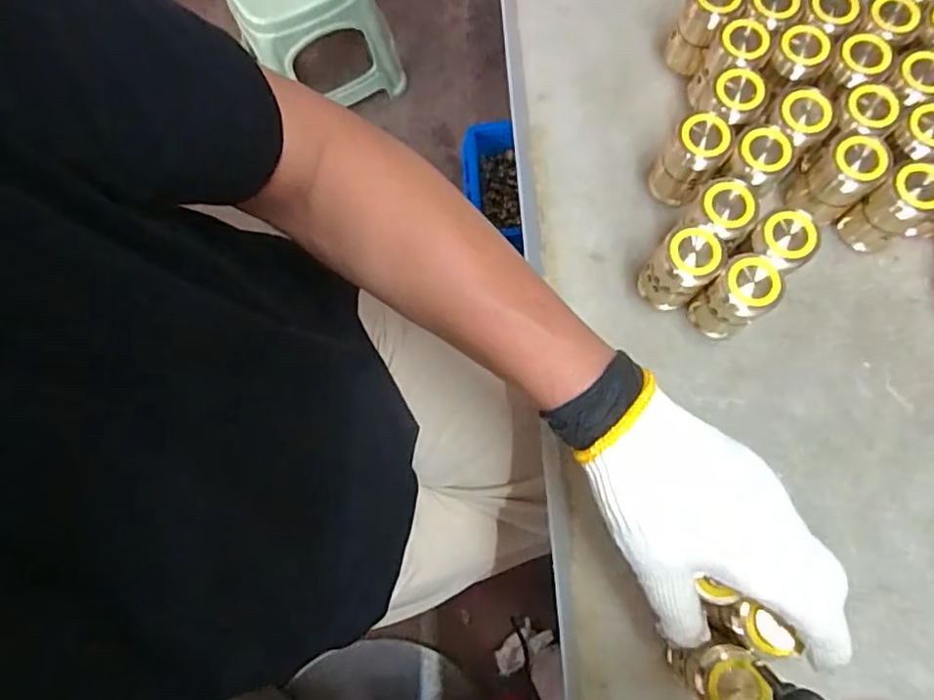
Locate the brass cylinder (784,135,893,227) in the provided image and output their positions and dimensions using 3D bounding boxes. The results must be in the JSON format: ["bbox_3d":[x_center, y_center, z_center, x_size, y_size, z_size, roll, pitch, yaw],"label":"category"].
[{"bbox_3d":[0.251,-0.114,0.405,0.036,0.064,0.039,0,76,2],"label":"brass cylinder"}]

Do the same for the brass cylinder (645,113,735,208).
[{"bbox_3d":[0.154,-0.131,0.413,0.037,0.065,0.035,0,76,2],"label":"brass cylinder"}]

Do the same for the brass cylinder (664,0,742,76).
[{"bbox_3d":[0.173,-0.240,0.438,0.034,0.062,0.031,25,78,8],"label":"brass cylinder"}]

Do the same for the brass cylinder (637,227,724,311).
[{"bbox_3d":[0.140,-0.052,0.392,0.036,0.063,0.038,0,76,2],"label":"brass cylinder"}]

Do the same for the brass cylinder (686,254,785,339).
[{"bbox_3d":[0.174,-0.033,0.385,0.035,0.062,0.034,0,76,2],"label":"brass cylinder"}]

